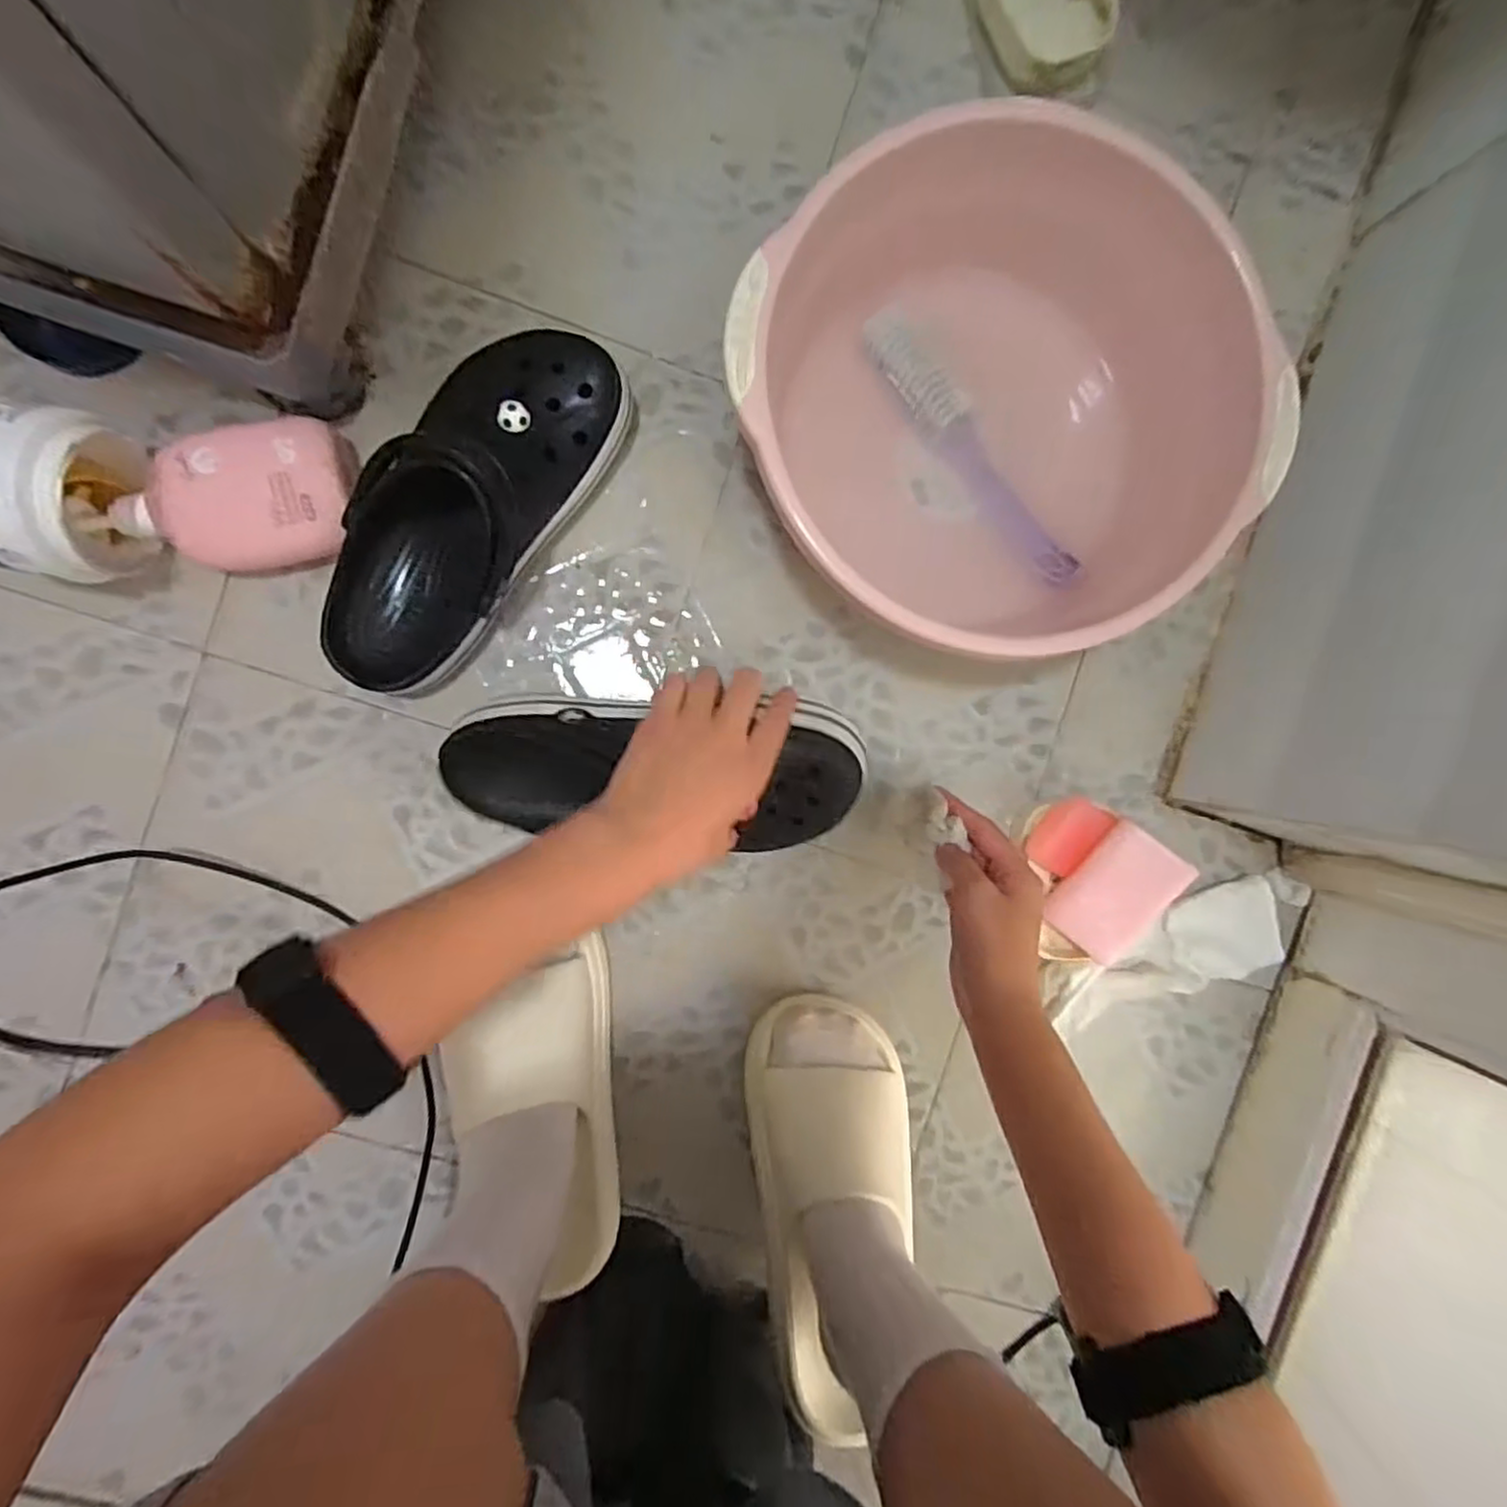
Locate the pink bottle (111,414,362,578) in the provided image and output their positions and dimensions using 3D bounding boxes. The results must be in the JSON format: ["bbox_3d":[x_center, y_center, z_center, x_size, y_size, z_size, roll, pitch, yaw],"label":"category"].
[{"bbox_3d":[-0.332,-0.158,0.465,0.148,0.046,0.084,-16,93,-3],"label":"pink bottle"}]

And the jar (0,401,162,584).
[{"bbox_3d":[-0.415,-0.152,0.429,0.077,0.099,0.094,8,91,-6],"label":"jar"}]

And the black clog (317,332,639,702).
[{"bbox_3d":[-0.189,-0.159,0.460,0.107,0.094,0.264,37,88,-5],"label":"black clog"}]

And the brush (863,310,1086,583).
[{"bbox_3d":[0.155,-0.215,0.503,0.034,0.030,0.225,-39,95,-3],"label":"brush"}]

